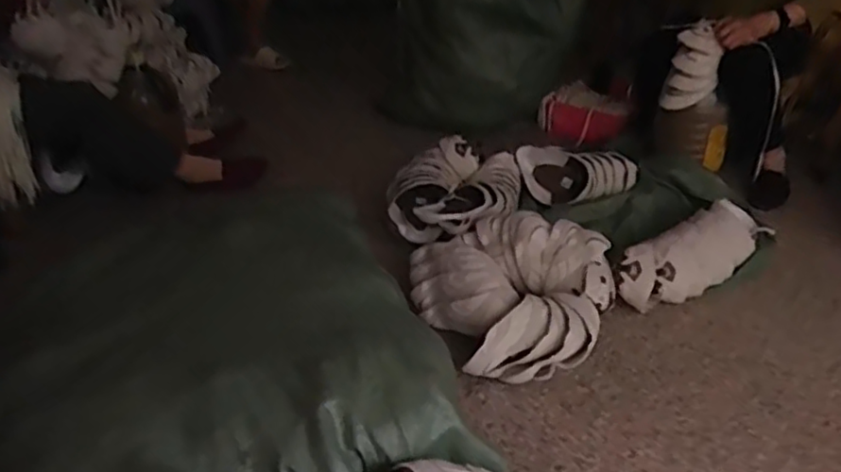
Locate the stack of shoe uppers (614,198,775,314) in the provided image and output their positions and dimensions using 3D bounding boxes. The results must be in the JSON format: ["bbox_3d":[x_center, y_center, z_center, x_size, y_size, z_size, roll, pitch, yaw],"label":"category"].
[{"bbox_3d":[0.617,0.041,1.452,0.489,0.130,0.125,-23,37,-31],"label":"stack of shoe uppers"}]

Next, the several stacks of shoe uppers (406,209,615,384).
[{"bbox_3d":[0.192,0.108,1.324,0.373,0.162,0.368,-14,33,-20],"label":"several stacks of shoe uppers"}]

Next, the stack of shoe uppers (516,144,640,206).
[{"bbox_3d":[0.410,-0.160,1.717,0.307,0.110,0.115,-3,31,-3],"label":"stack of shoe uppers"}]

